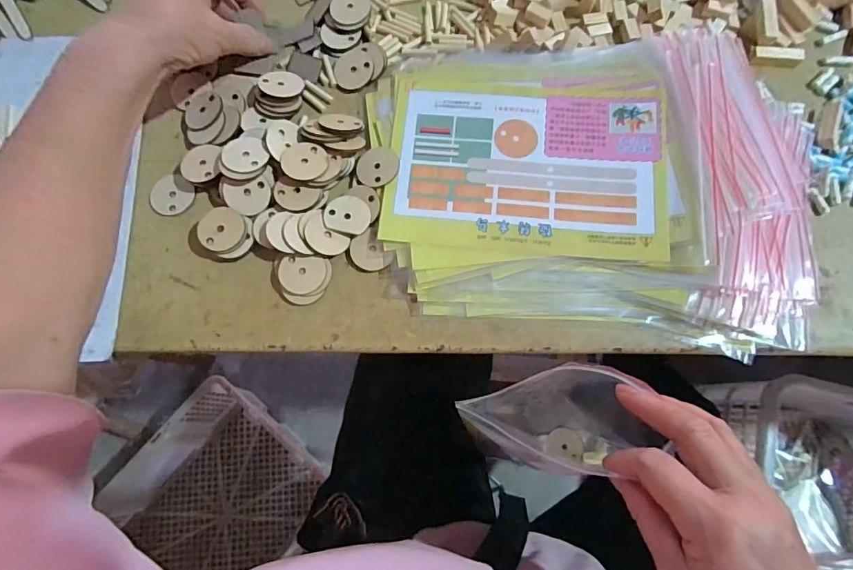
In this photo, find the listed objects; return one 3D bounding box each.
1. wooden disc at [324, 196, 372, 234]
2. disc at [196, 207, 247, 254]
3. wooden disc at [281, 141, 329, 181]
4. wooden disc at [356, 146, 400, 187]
[{"bbox_3d":[-0.061,-0.055,0.344,0.035,0.004,0.029,13,77,4],"label":"wooden disc"},{"bbox_3d":[-0.155,-0.042,0.338,0.033,0.004,0.034,2,79,-10],"label":"disc"},{"bbox_3d":[-0.093,-0.096,0.344,0.034,0.004,0.034,-6,69,-13],"label":"wooden disc"},{"bbox_3d":[-0.039,-0.095,0.357,0.034,0.004,0.034,-3,72,9],"label":"wooden disc"}]

